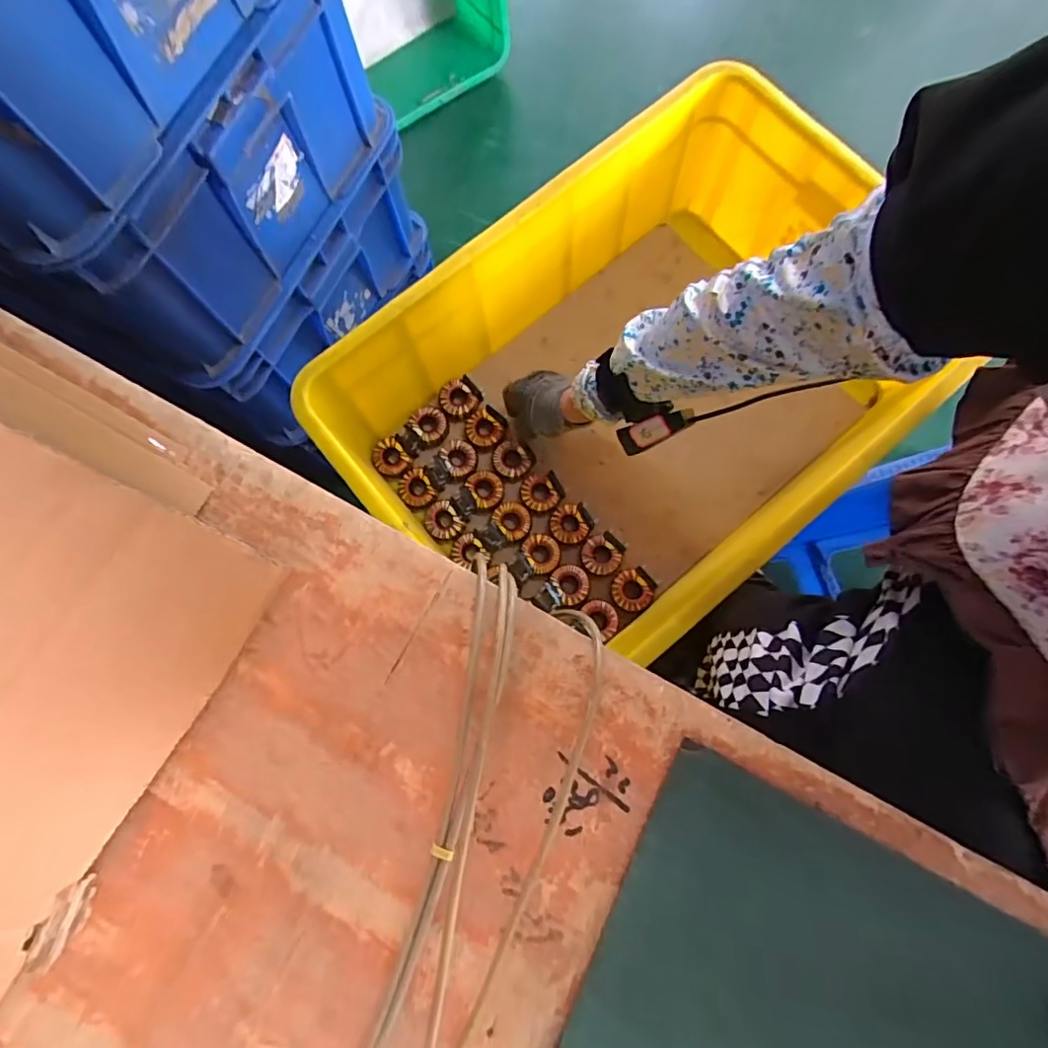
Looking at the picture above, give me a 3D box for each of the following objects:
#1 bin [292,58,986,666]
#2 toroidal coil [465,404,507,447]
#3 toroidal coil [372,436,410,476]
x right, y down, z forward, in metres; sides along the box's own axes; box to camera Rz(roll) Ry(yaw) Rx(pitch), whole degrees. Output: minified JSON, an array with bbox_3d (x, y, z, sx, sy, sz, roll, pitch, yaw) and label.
[{"bbox_3d":[0.108,-0.156,0.619,0.608,0.221,0.376,-39,81,-5],"label":"bin"},{"bbox_3d":[-0.051,-0.124,0.690,0.047,0.013,0.050,0,76,1],"label":"toroidal coil"},{"bbox_3d":[-0.169,-0.084,0.691,0.044,0.015,0.045,0,80,2],"label":"toroidal coil"}]

